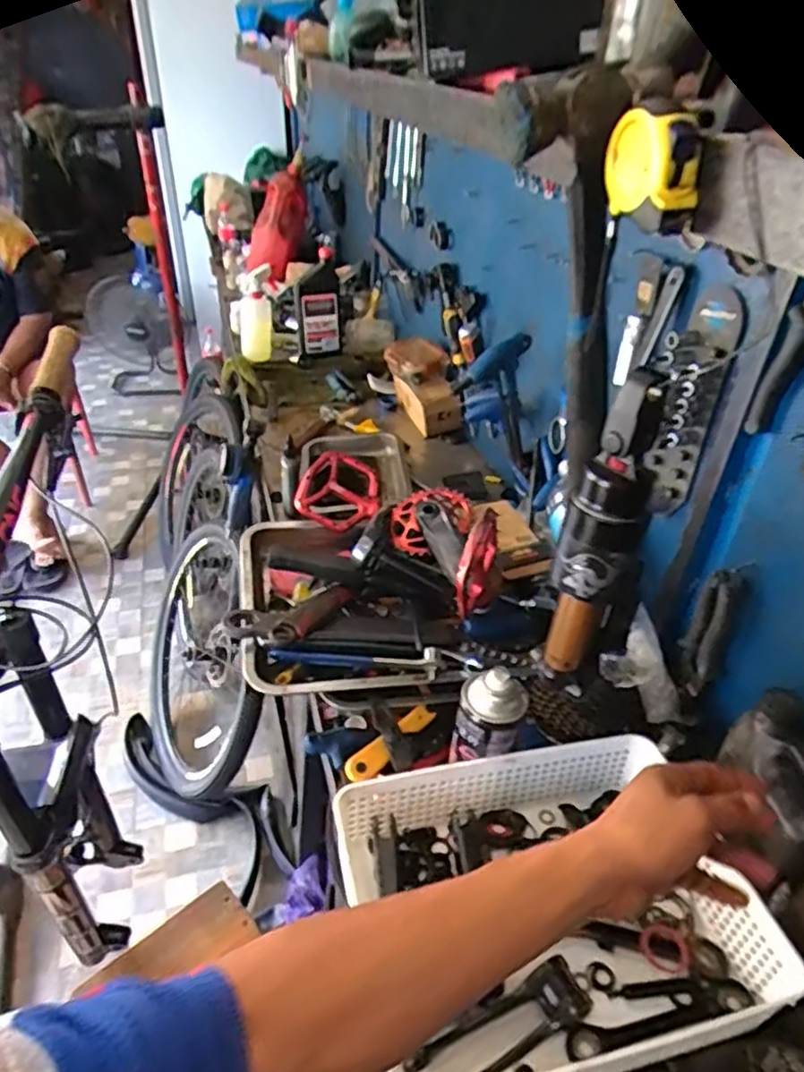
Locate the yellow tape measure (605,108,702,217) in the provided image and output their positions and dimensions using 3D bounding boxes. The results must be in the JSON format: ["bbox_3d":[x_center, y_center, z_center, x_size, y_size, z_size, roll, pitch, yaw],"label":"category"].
[{"bbox_3d":[0.147,-0.217,0.397,0.032,0.051,0.060,-3,37,-8],"label":"yellow tape measure"}]

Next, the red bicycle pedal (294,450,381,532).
[{"bbox_3d":[-0.086,-0.063,0.960,0.118,0.039,0.111,24,65,4],"label":"red bicycle pedal"}]

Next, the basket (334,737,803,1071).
[{"bbox_3d":[0.123,0.316,0.588,0.321,0.077,0.240,-7,38,-12],"label":"basket"}]

